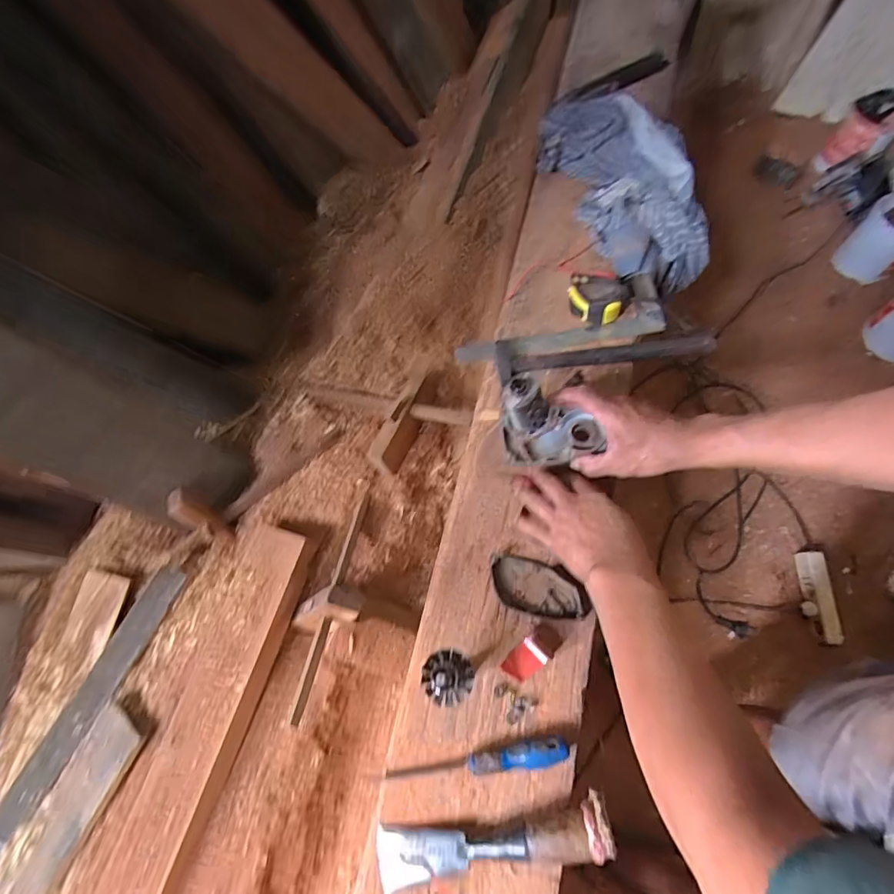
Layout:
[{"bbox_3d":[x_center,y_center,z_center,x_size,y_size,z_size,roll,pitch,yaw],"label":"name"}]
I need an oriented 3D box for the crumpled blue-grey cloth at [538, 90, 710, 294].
[{"bbox_3d":[0.289,-0.419,0.786,0.207,0.110,0.336,-23,68,-5],"label":"crumpled blue-grey cloth"}]

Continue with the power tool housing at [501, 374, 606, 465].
[{"bbox_3d":[0.126,-0.029,0.579,0.119,0.102,0.076,2,68,3],"label":"power tool housing"}]

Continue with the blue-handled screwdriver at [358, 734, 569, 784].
[{"bbox_3d":[0.018,0.342,0.528,0.224,0.020,0.025,-17,67,14],"label":"blue-handled screwdriver"}]

